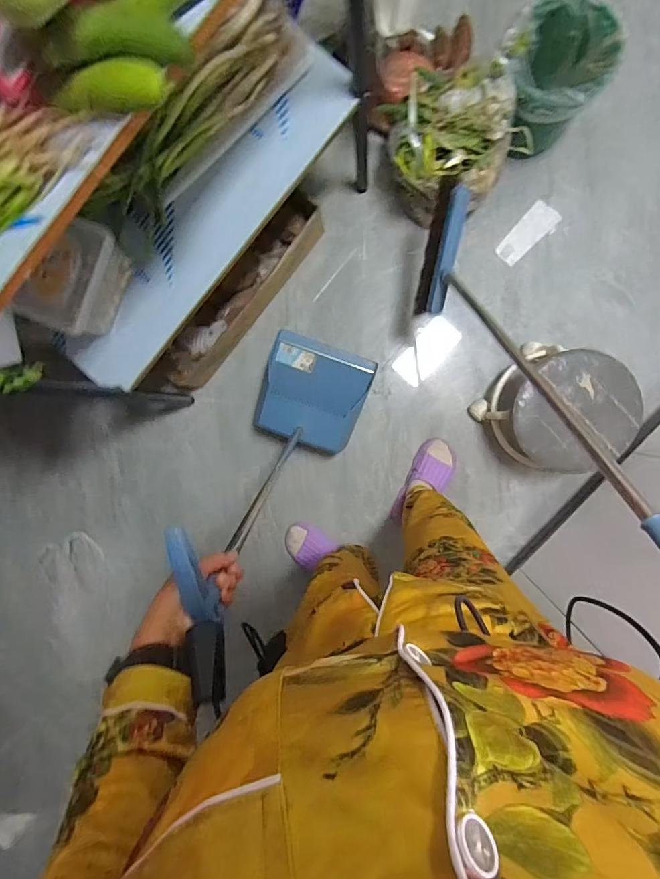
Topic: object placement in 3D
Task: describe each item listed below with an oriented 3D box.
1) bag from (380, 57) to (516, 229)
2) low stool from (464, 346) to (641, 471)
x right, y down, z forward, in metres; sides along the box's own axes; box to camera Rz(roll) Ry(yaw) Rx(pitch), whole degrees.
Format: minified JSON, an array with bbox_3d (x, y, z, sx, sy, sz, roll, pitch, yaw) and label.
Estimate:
[{"bbox_3d":[0.273,-0.699,1.050,0.260,0.238,0.274,-9,93,5],"label":"bag"},{"bbox_3d":[0.552,-0.067,1.079,0.274,0.219,0.269,40,96,1],"label":"low stool"}]

